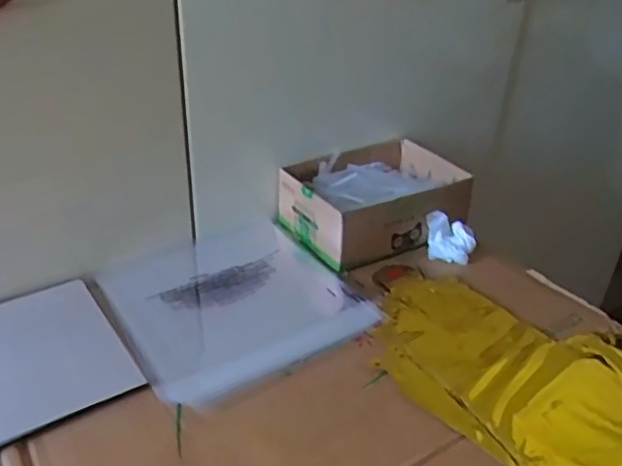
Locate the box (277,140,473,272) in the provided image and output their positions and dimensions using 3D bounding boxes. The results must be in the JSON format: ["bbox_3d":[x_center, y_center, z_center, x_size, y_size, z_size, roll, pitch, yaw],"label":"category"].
[{"bbox_3d":[0.074,-0.039,0.718,0.197,0.064,0.143,-14,36,-25],"label":"box"}]

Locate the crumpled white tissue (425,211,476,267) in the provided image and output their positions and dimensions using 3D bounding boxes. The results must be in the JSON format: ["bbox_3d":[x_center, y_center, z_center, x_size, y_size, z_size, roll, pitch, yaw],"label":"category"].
[{"bbox_3d":[0.152,0.004,0.669,0.051,0.035,0.040,3,32,0],"label":"crumpled white tissue"}]

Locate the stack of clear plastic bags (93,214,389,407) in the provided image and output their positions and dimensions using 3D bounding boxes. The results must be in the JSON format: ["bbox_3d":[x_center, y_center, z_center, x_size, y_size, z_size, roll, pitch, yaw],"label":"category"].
[{"bbox_3d":[-0.082,0.057,0.609,0.215,0.005,0.234,-19,39,-31],"label":"stack of clear plastic bags"}]

